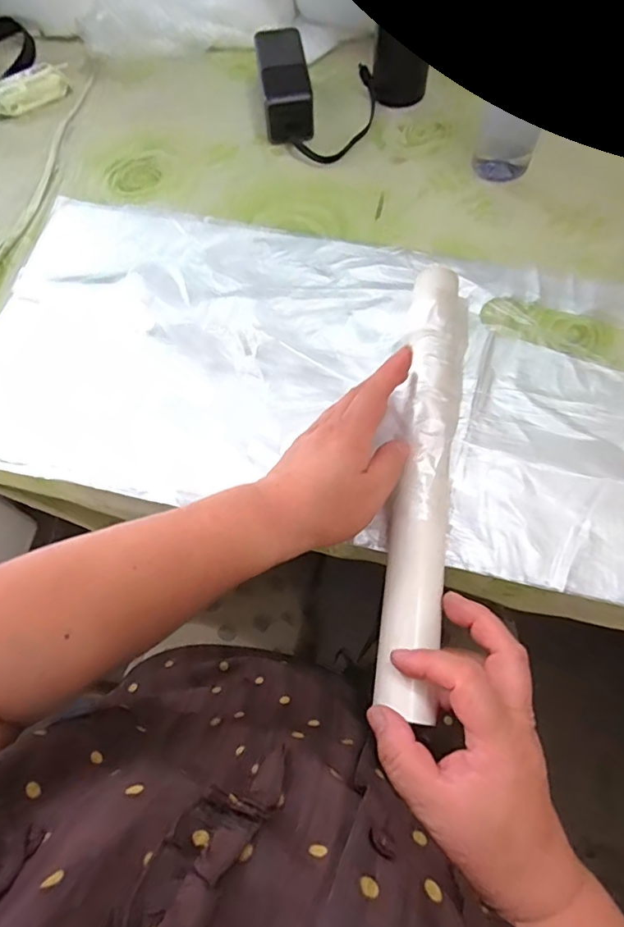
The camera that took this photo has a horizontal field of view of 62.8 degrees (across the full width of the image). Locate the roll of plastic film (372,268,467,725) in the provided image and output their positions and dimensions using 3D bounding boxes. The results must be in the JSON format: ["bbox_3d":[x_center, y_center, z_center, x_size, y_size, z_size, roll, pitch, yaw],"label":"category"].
[{"bbox_3d":[0.087,-0.011,0.398,0.048,0.038,0.335,8,67,6],"label":"roll of plastic film"}]

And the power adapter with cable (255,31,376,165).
[{"bbox_3d":[0.007,-0.415,0.565,0.130,0.046,0.165,-7,67,0],"label":"power adapter with cable"}]

